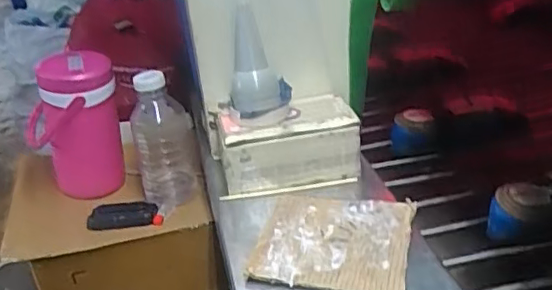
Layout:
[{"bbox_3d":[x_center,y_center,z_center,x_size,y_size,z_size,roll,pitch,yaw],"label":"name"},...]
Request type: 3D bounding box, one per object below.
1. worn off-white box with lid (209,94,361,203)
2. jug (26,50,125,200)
[{"bbox_3d":[0.009,-0.006,0.853,0.207,0.085,0.123,-7,28,-4],"label":"worn off-white box with lid"},{"bbox_3d":[-0.340,-0.027,1.000,0.150,0.245,0.147,-15,29,-19],"label":"jug"}]

